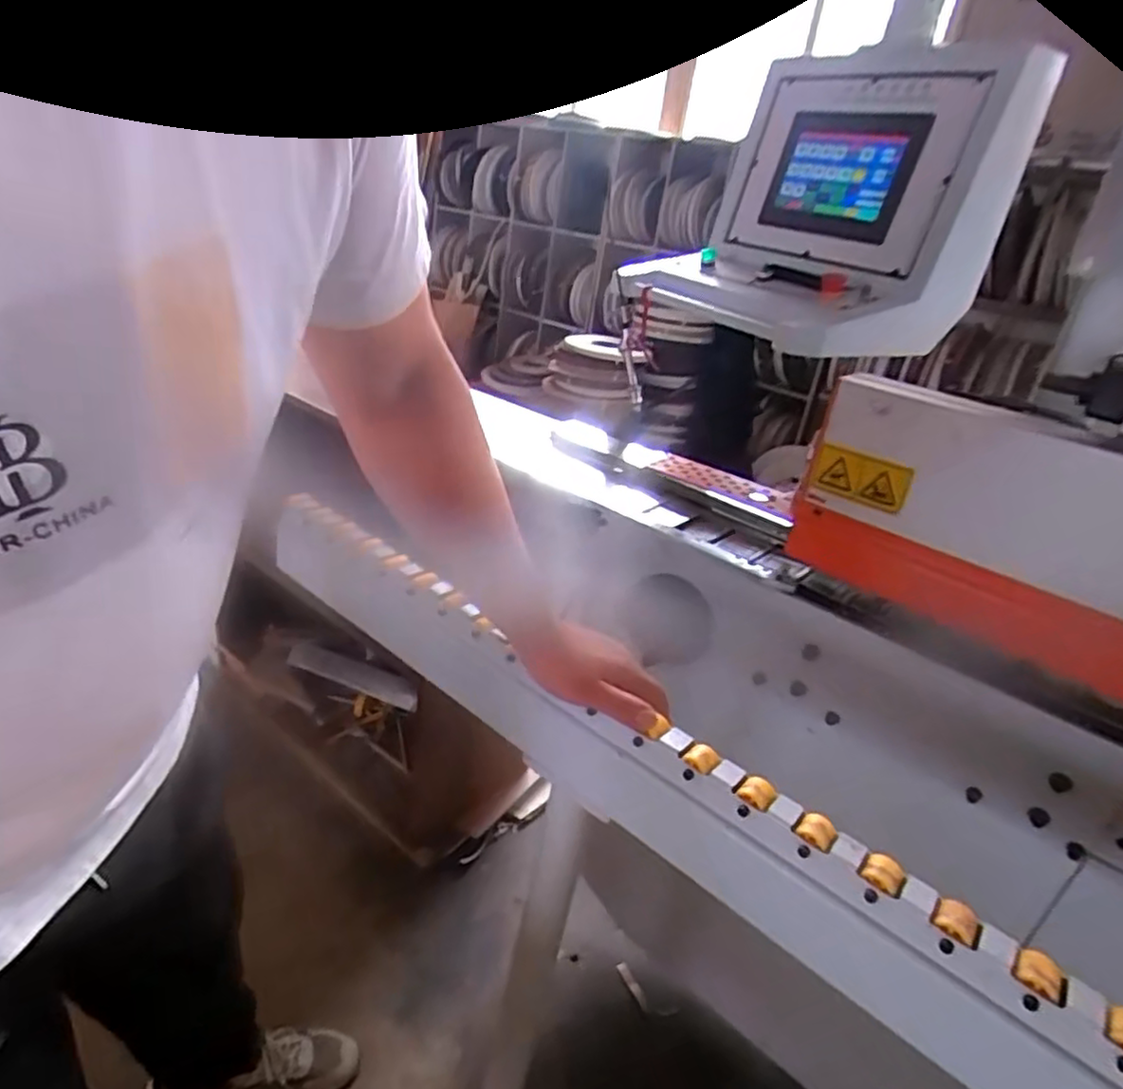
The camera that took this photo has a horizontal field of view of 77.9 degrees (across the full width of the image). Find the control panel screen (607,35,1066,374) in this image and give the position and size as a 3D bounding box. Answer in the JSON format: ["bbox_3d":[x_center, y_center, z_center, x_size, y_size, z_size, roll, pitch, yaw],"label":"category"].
[{"bbox_3d":[0.427,-0.585,1.156,0.327,0.394,0.476,-11,32,-33],"label":"control panel screen"}]

